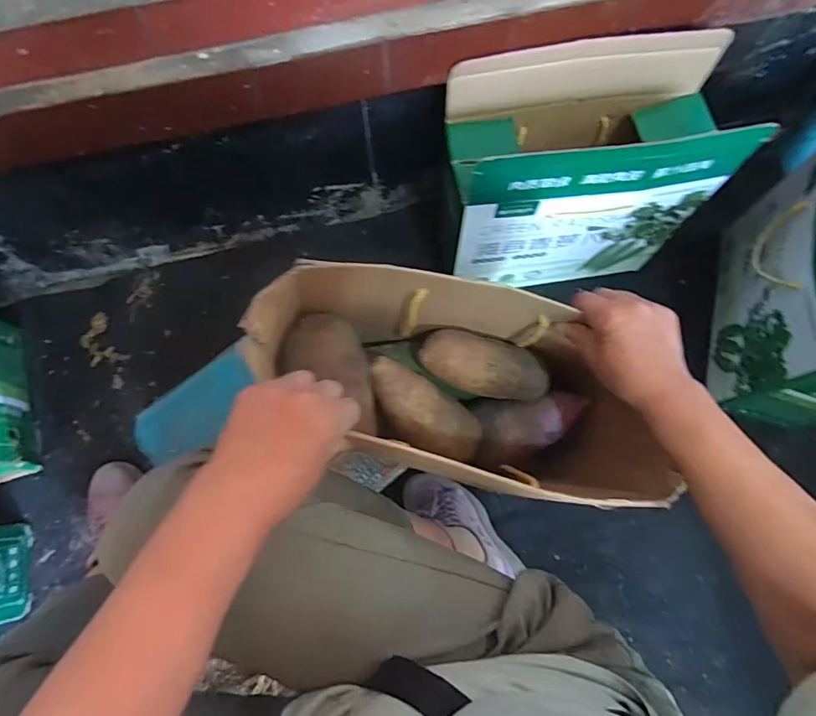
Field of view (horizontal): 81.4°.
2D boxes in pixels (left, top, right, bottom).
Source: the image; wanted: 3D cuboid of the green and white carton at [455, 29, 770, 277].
[{"bbox_3d":[0.227,-0.252,0.689,0.333,0.311,0.166,-9,74,-1],"label":"green and white carton"}]

